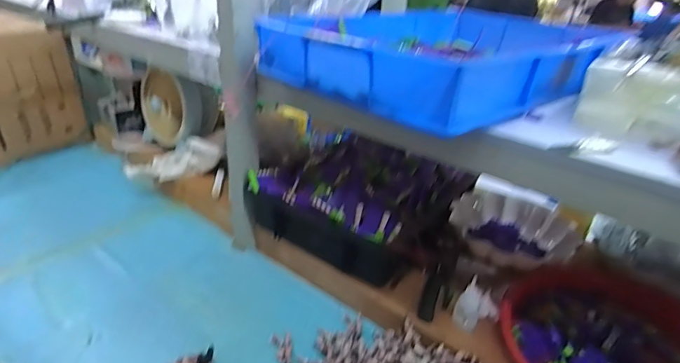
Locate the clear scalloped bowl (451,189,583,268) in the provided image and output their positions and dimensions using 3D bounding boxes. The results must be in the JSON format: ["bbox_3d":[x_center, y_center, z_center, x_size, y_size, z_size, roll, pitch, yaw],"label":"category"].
[{"bbox_3d":[0.315,0.094,0.796,0.214,0.050,0.196,24,33,35],"label":"clear scalloped bowl"}]

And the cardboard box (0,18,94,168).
[{"bbox_3d":[-0.890,-0.224,1.120,0.192,0.331,0.349,24,33,35],"label":"cardboard box"}]

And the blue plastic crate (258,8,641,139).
[{"bbox_3d":[0.178,-0.220,0.679,0.519,0.083,0.358,-21,35,-39],"label":"blue plastic crate"}]

